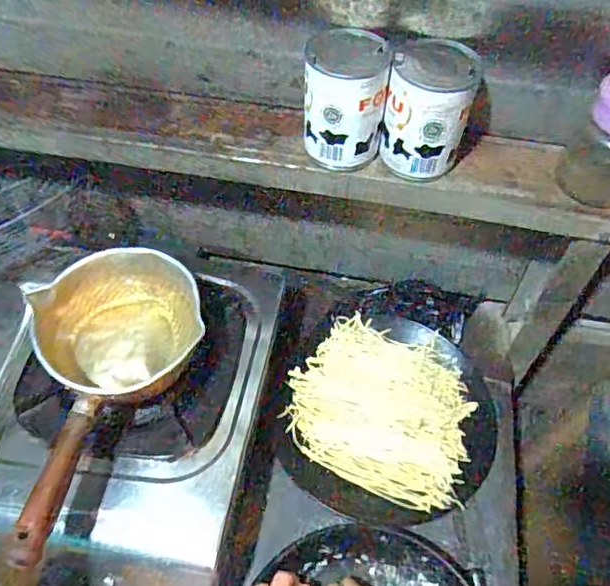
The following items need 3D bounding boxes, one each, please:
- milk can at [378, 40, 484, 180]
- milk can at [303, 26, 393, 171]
[{"bbox_3d":[0.108,-0.162,0.511,0.072,0.098,0.067,1,58,-2],"label":"milk can"},{"bbox_3d":[0.036,-0.174,0.519,0.071,0.103,0.071,4,58,0],"label":"milk can"}]

